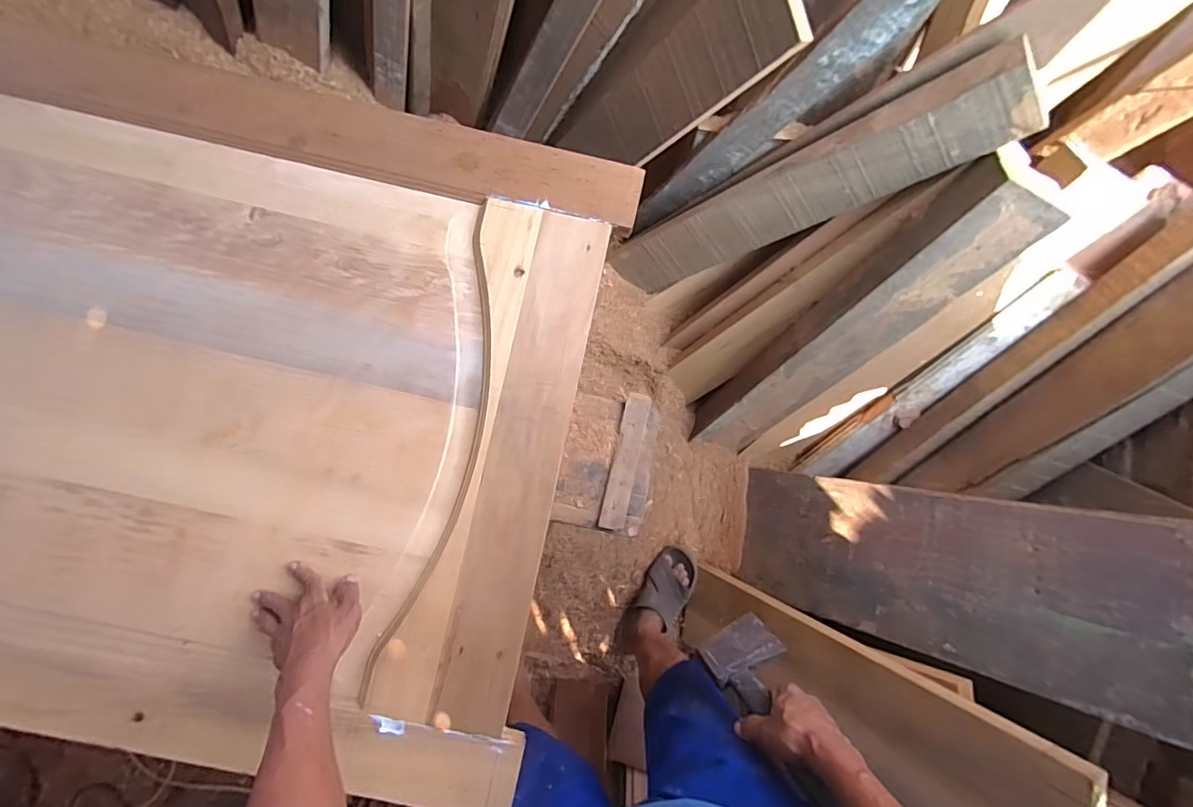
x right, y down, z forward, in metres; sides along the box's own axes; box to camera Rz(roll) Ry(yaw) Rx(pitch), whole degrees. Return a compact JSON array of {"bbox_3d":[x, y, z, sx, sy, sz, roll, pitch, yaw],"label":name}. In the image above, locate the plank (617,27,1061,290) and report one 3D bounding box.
[{"bbox_3d":[0.305,-0.330,0.843,0.138,0.650,0.042,46,55,-27],"label":"plank"}]

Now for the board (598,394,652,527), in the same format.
[{"bbox_3d":[0.043,0.083,0.736,0.037,0.016,0.194,14,85,0],"label":"board"}]

